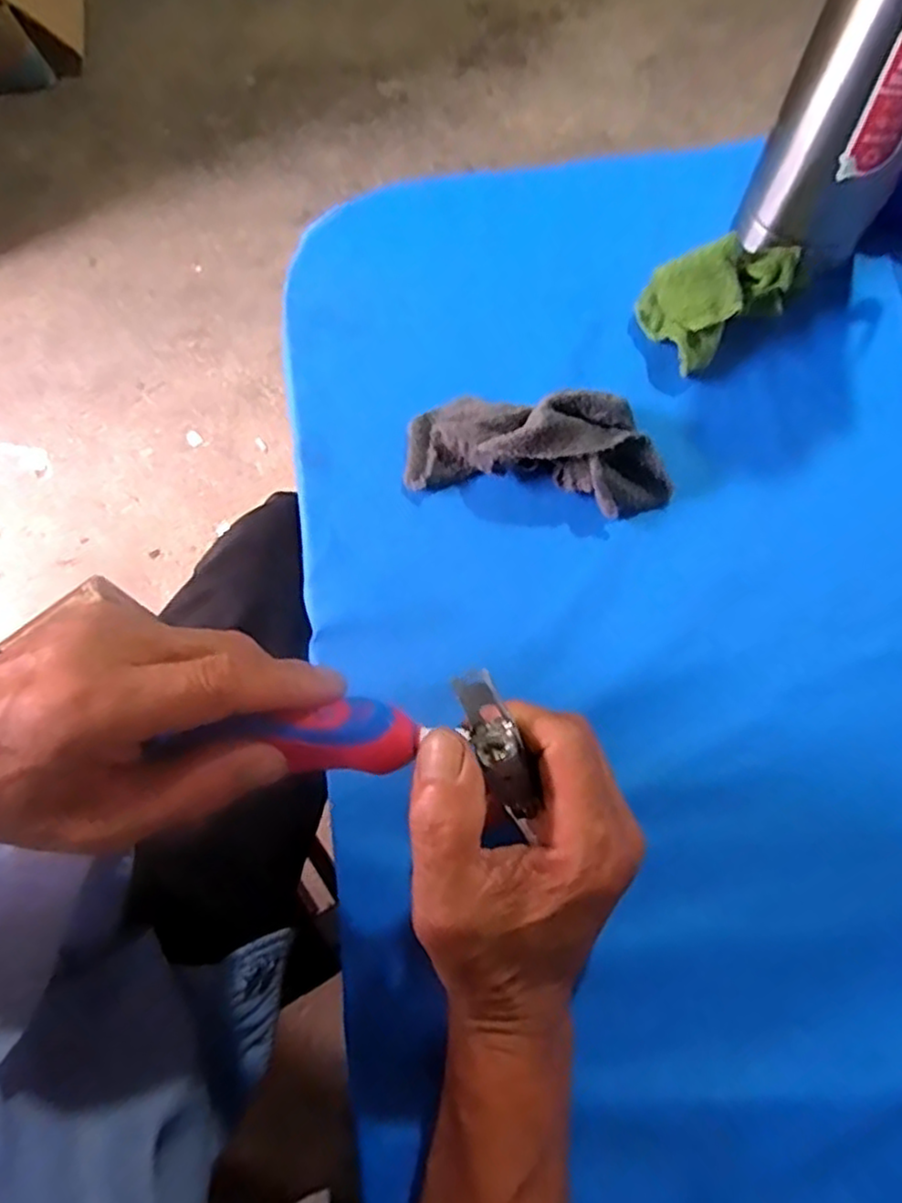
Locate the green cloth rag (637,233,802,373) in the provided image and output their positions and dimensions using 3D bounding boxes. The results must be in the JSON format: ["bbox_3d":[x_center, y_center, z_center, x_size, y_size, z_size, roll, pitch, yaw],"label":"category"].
[{"bbox_3d":[0.165,-0.192,0.436,0.102,0.039,0.062,-35,74,-11],"label":"green cloth rag"}]

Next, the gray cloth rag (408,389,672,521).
[{"bbox_3d":[0.050,-0.090,0.396,0.152,0.041,0.066,10,71,4],"label":"gray cloth rag"}]

